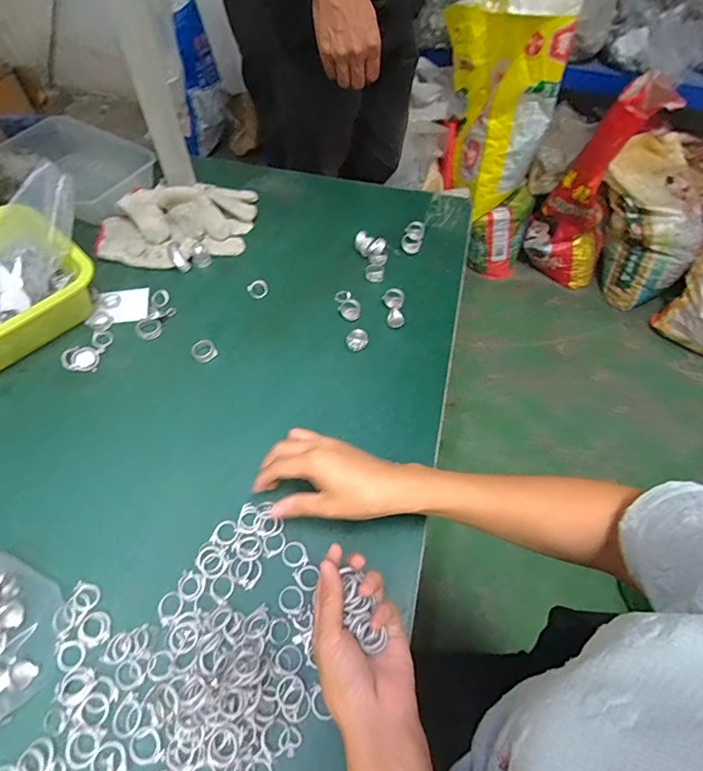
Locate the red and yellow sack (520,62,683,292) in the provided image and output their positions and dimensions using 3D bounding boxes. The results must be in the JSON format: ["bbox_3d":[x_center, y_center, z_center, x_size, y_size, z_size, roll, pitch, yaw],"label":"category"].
[{"bbox_3d":[0.776,-0.628,1.509,0.252,0.601,0.247,-35,51,-19],"label":"red and yellow sack"}]

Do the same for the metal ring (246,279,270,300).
[{"bbox_3d":[-0.124,-0.129,0.597,0.029,0.008,0.028,1,58,-1],"label":"metal ring"}]

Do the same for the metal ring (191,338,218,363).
[{"bbox_3d":[-0.175,-0.043,0.535,0.027,0.010,0.029,1,58,-1],"label":"metal ring"}]

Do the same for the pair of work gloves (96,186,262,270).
[{"bbox_3d":[-0.241,-0.233,0.637,0.220,0.043,0.139,-15,60,-11],"label":"pair of work gloves"}]

